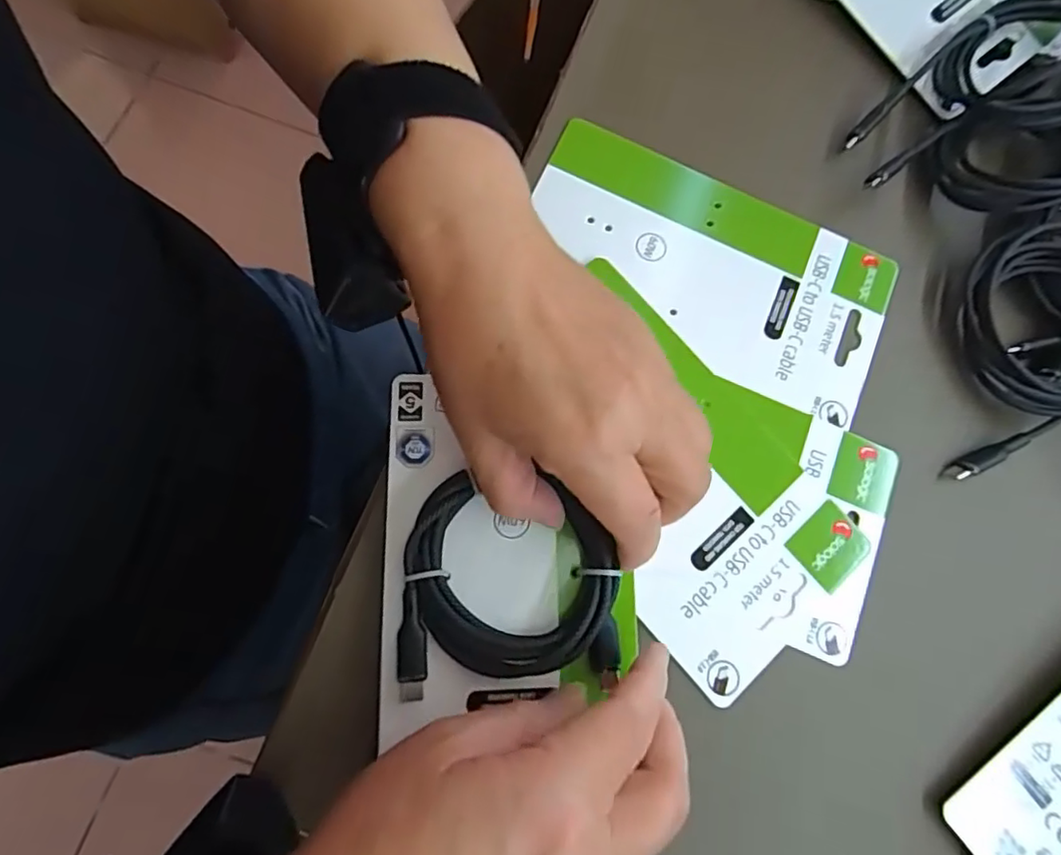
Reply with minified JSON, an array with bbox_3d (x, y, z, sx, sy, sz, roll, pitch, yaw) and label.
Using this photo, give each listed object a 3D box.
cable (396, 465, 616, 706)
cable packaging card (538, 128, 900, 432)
[{"bbox_3d":[-0.008,0.060,0.229,0.082,0.012,0.077,-1,78,-2],"label":"cable"},{"bbox_3d":[0.084,-0.077,0.284,0.175,0.006,0.094,24,76,1],"label":"cable packaging card"}]

